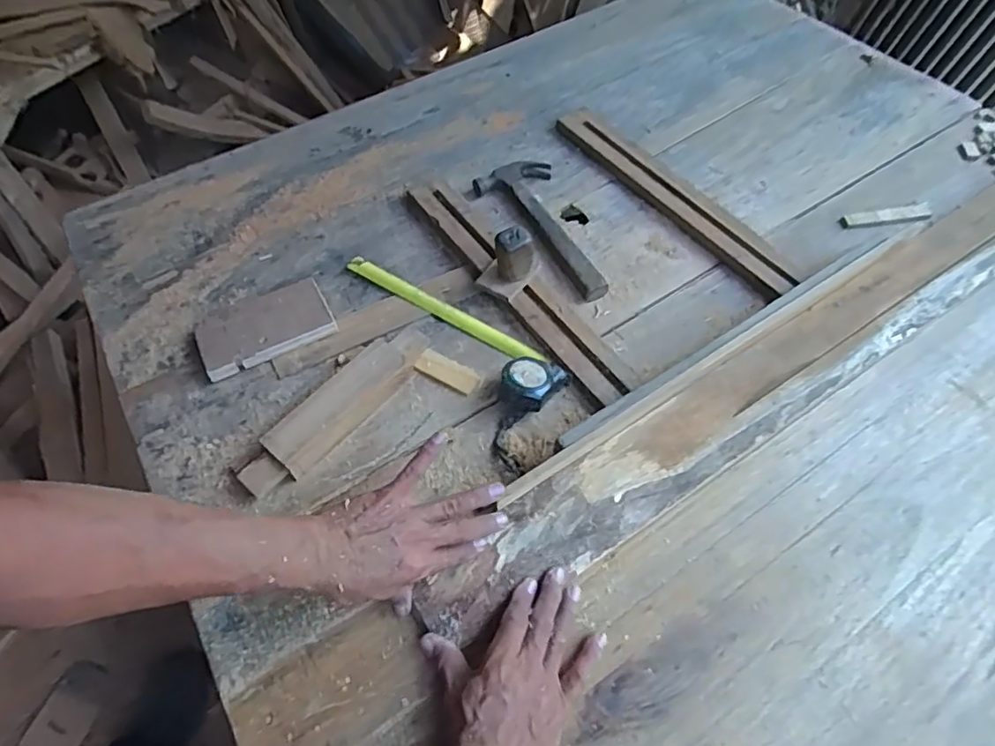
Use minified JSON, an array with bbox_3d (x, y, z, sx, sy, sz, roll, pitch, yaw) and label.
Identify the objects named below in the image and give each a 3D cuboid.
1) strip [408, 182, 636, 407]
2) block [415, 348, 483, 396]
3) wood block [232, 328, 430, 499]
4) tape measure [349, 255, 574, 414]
[{"bbox_3d":[0.017,-0.120,0.756,0.055,0.022,0.431,-29,59,-17],"label":"strip"},{"bbox_3d":[-0.057,0.000,0.698,0.078,0.011,0.034,26,60,18],"label":"block"},{"bbox_3d":[-0.169,0.033,0.645,0.061,0.032,0.245,32,66,23],"label":"wood block"},{"bbox_3d":[-0.060,-0.069,0.701,0.328,0.044,0.078,39,65,23],"label":"tape measure"}]

